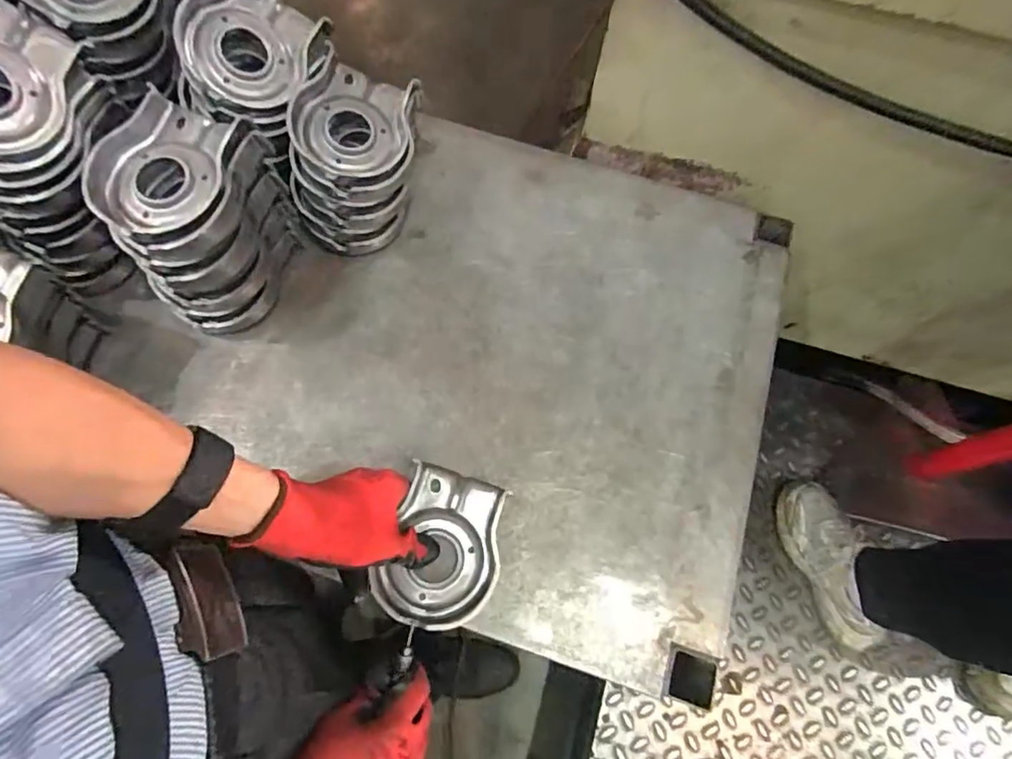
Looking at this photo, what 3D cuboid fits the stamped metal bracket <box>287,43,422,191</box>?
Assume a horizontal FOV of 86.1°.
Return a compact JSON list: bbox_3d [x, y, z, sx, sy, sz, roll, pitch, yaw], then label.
[{"bbox_3d":[-0.138,-0.240,0.501,0.106,0.034,0.123,14,69,3],"label":"stamped metal bracket"}]

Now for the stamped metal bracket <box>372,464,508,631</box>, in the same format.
[{"bbox_3d":[-0.051,0.139,0.449,0.093,0.026,0.124,21,68,6],"label":"stamped metal bracket"}]

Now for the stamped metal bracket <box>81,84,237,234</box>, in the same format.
[{"bbox_3d":[-0.279,-0.174,0.436,0.098,0.023,0.124,-6,69,-5],"label":"stamped metal bracket"}]

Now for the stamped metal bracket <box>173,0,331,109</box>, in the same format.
[{"bbox_3d":[-0.229,-0.303,0.482,0.102,0.030,0.119,22,75,-28],"label":"stamped metal bracket"}]

